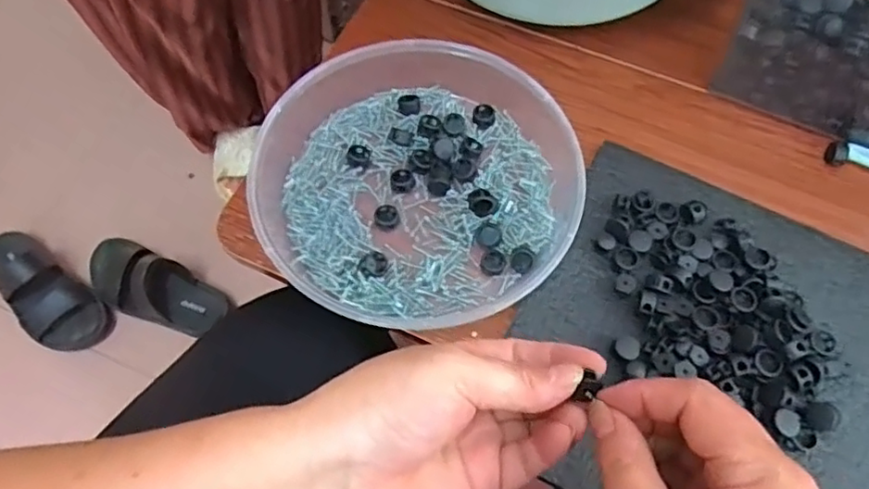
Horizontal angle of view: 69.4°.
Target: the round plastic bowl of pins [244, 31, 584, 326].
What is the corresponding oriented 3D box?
[{"bbox_3d":[-0.011,-0.048,0.453,0.218,0.049,0.226,-1,65,1],"label":"round plastic bowl of pins"}]

